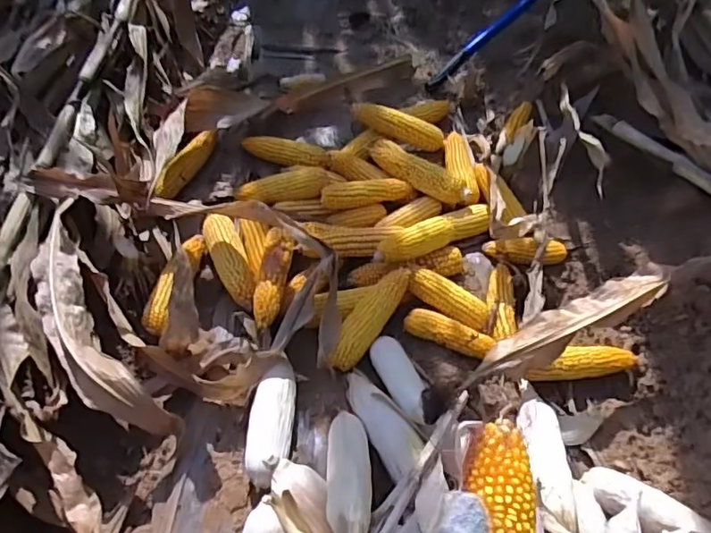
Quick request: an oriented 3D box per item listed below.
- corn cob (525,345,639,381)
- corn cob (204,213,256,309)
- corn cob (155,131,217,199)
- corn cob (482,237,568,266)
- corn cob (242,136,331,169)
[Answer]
[{"bbox_3d":[0.346,0.147,0.861,0.193,0.041,0.047,-8,54,-7],"label":"corn cob"},{"bbox_3d":[-0.211,-0.005,0.946,0.058,0.056,0.215,-20,57,-16],"label":"corn cob"},{"bbox_3d":[-0.332,-0.201,1.095,0.040,0.041,0.188,20,56,13],"label":"corn cob"},{"bbox_3d":[0.307,-0.028,0.999,0.144,0.037,0.037,4,54,2],"label":"corn cob"},{"bbox_3d":[-0.138,-0.224,1.100,0.193,0.046,0.053,19,56,12],"label":"corn cob"}]

